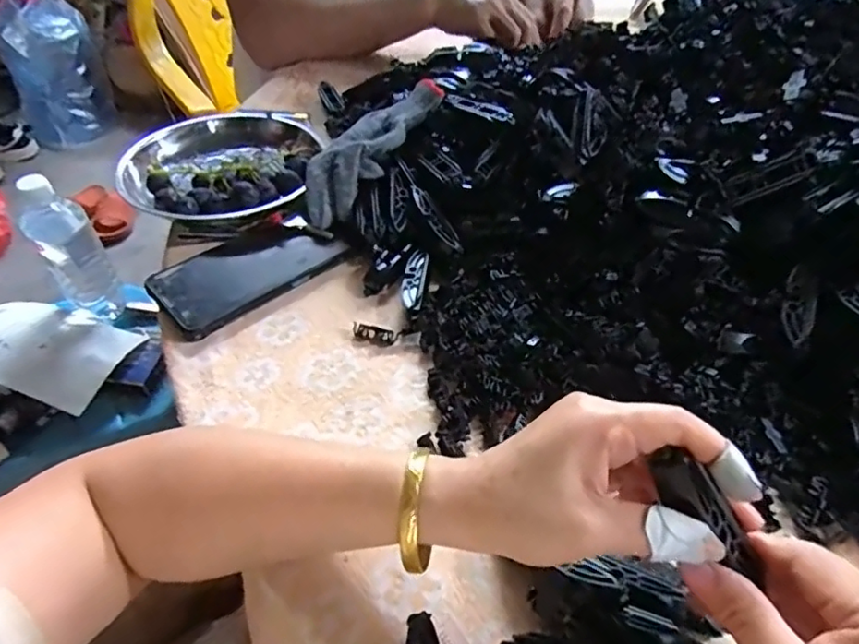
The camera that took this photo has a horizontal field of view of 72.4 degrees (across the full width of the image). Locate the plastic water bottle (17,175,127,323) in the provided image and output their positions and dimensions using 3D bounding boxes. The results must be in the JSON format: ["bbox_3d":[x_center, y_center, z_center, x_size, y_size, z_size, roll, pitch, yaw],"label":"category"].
[{"bbox_3d":[-0.439,-0.087,0.722,0.068,0.198,0.054,-24,52,-23],"label":"plastic water bottle"}]

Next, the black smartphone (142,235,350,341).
[{"bbox_3d":[-0.143,-0.041,0.472,0.144,0.012,0.071,-33,56,-29],"label":"black smartphone"}]

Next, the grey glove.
[{"bbox_3d":[-0.056,-0.158,0.522,0.058,0.030,0.167,28,68,23],"label":"grey glove"}]

